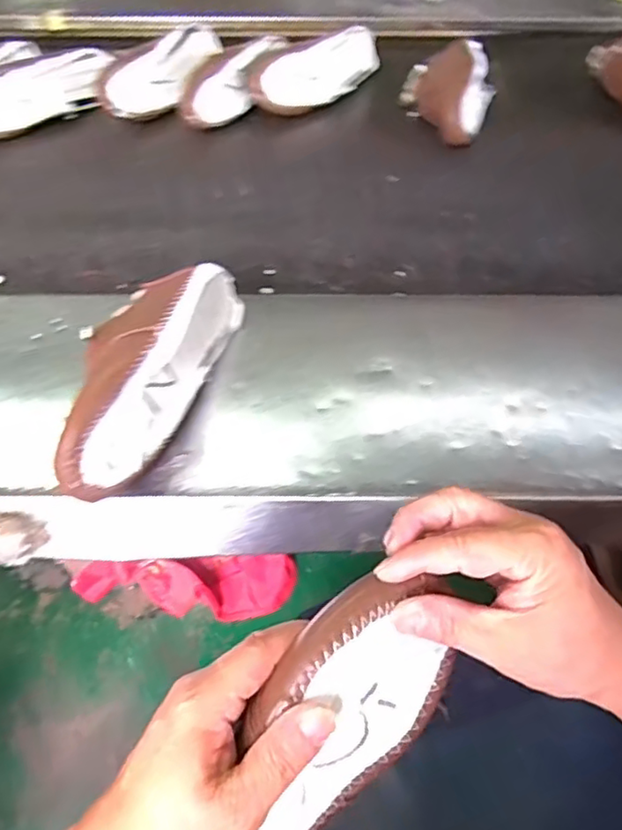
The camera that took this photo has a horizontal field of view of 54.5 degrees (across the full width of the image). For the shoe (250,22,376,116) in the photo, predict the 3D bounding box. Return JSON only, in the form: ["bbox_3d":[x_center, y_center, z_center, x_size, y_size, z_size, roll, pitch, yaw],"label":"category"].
[{"bbox_3d":[0.012,-0.496,0.868,0.225,0.058,0.072,-30,59,-20],"label":"shoe"}]

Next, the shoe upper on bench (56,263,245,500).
[{"bbox_3d":[-0.133,-0.039,0.469,0.083,0.087,0.227,13,55,10],"label":"shoe upper on bench"}]

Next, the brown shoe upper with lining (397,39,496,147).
[{"bbox_3d":[0.189,-0.453,0.835,0.122,0.070,0.202,8,54,6],"label":"brown shoe upper with lining"}]

